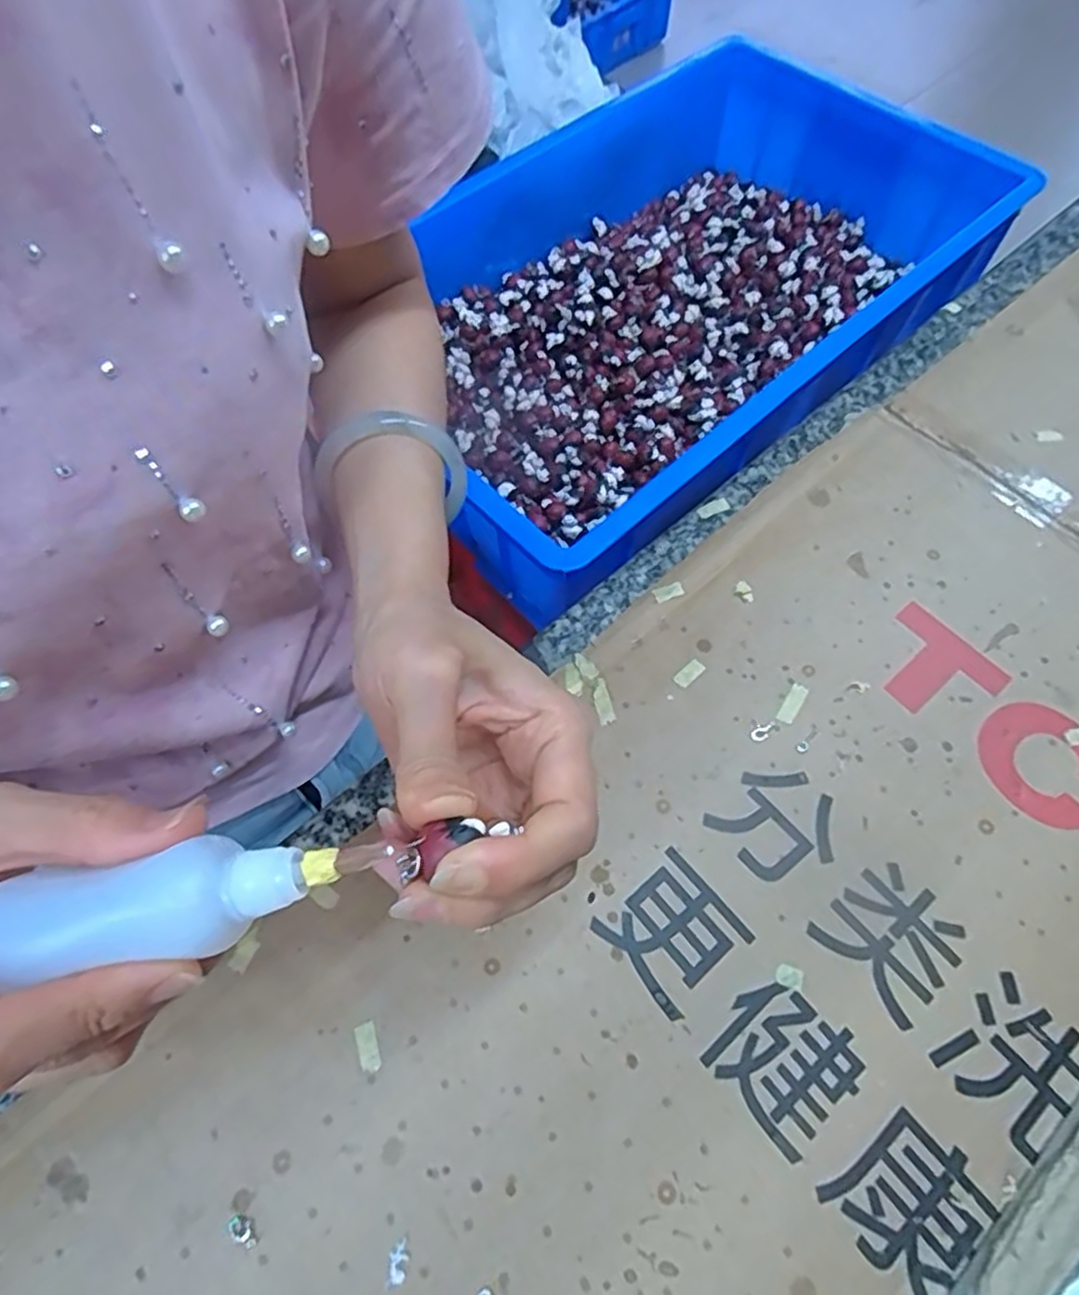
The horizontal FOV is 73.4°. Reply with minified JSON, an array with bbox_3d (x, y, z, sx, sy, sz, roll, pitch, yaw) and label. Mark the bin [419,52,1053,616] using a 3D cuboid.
[{"bbox_3d":[0.106,-0.379,0.745,0.688,0.114,0.468,-41,70,-17],"label":"bin"}]

